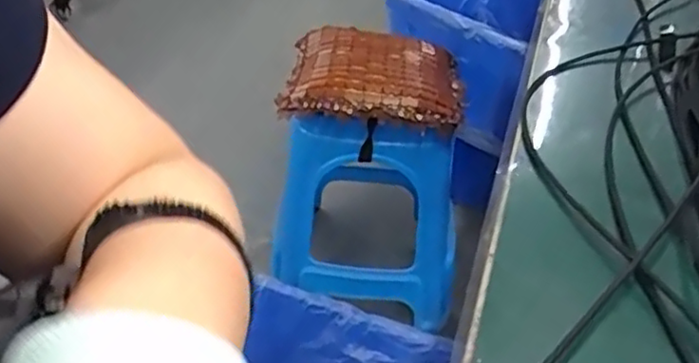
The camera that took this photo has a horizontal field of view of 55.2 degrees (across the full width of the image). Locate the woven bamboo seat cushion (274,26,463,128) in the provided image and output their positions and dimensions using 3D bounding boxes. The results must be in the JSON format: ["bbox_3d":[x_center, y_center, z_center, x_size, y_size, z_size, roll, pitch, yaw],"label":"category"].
[{"bbox_3d":[0.041,-0.174,1.112,0.287,0.070,0.233,4,37,3],"label":"woven bamboo seat cushion"}]

